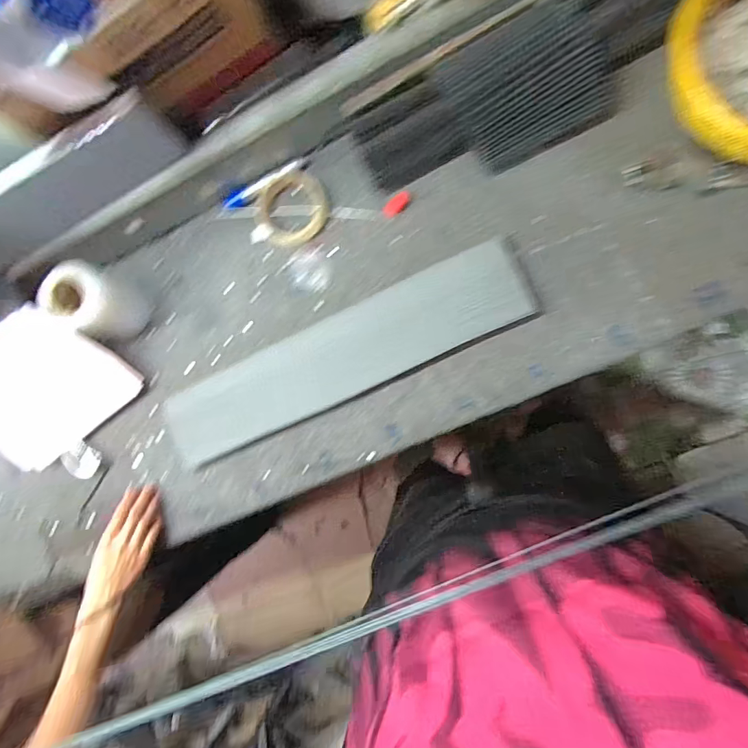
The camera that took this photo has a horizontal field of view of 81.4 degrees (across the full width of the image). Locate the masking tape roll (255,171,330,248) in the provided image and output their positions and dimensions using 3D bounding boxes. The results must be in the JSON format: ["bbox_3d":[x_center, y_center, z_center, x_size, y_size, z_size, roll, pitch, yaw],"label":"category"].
[{"bbox_3d":[-0.110,-0.220,0.582,0.095,0.024,0.089,0,89,10],"label":"masking tape roll"}]

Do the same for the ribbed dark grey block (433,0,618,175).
[{"bbox_3d":[0.178,-0.330,0.504,0.163,0.011,0.140,-21,109,16],"label":"ribbed dark grey block"}]

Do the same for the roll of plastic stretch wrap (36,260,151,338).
[{"bbox_3d":[-0.365,-0.099,0.577,0.074,0.106,0.077,0,89,10],"label":"roll of plastic stretch wrap"}]

